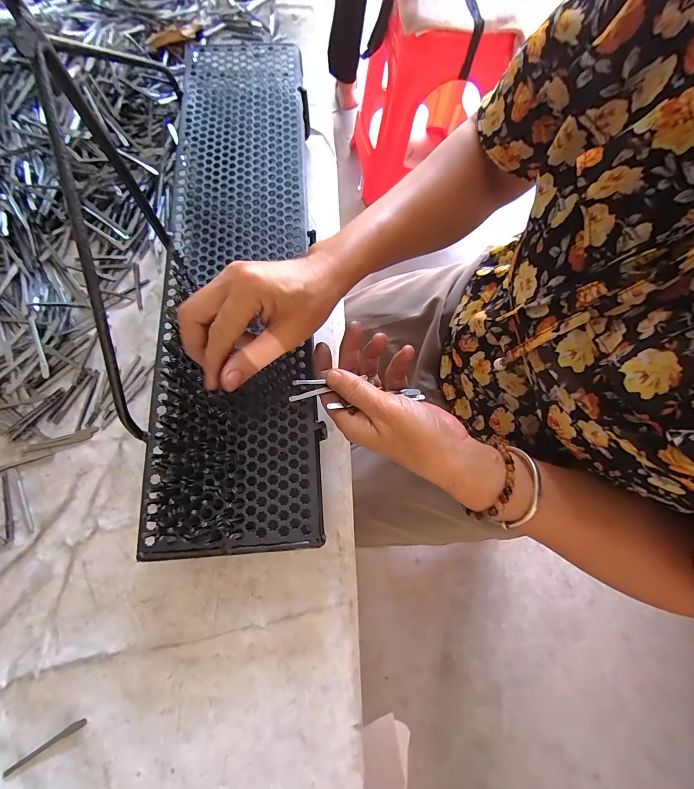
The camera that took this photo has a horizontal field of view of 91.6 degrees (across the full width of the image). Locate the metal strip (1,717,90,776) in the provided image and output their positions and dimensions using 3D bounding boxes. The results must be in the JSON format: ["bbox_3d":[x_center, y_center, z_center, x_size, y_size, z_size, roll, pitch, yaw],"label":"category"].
[{"bbox_3d":[-0.242,0.283,0.270,0.066,0.004,0.006,-30,77,-11],"label":"metal strip"}]

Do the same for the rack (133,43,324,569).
[{"bbox_3d":[-0.112,-0.163,0.338,0.150,0.036,0.597,-4,73,-3],"label":"rack"}]

